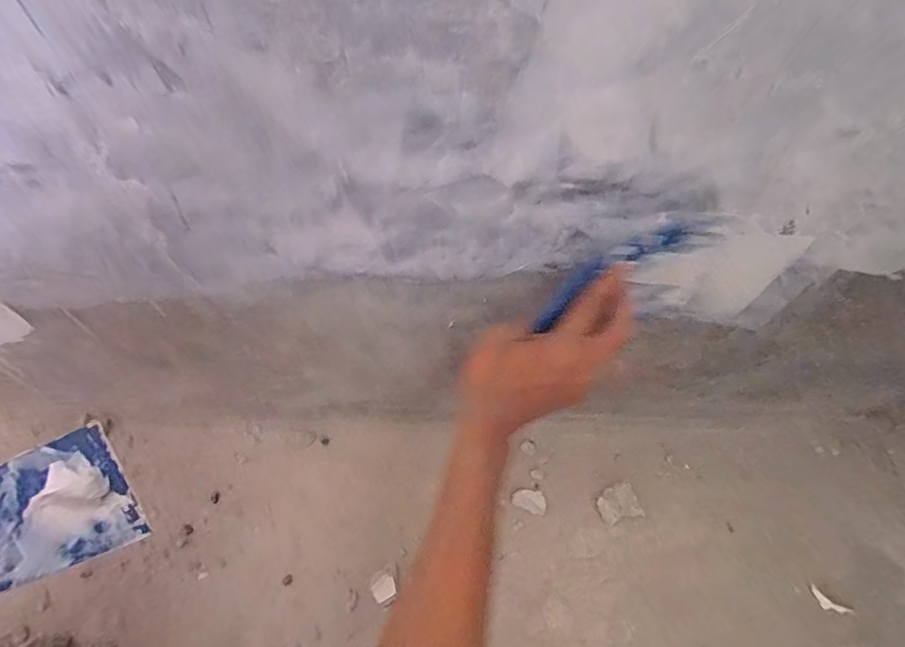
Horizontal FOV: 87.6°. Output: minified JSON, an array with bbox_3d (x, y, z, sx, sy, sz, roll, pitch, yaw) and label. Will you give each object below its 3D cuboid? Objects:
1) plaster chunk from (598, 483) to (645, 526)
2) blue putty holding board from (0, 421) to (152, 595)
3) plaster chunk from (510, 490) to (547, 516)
[{"bbox_3d":[0.180,0.198,0.516,0.038,0.019,0.035,-12,52,-5],"label":"plaster chunk"},{"bbox_3d":[-0.332,0.155,0.363,0.137,0.013,0.101,-27,82,-29],"label":"blue putty holding board"},{"bbox_3d":[0.086,0.200,0.532,0.039,0.004,0.024,12,54,14],"label":"plaster chunk"}]

